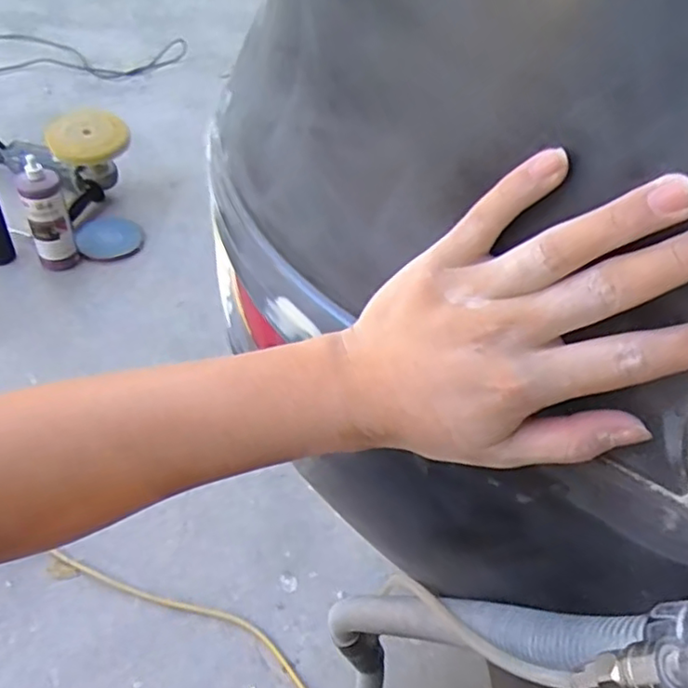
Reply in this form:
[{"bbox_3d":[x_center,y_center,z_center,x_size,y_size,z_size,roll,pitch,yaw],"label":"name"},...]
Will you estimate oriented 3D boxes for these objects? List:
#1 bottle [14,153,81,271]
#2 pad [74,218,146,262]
[{"bbox_3d":[-0.601,-0.254,1.278,0.079,0.233,0.095,-14,50,-19],"label":"bottle"},{"bbox_3d":[-0.519,-0.237,1.392,0.140,0.020,0.126,-8,48,-13],"label":"pad"}]

